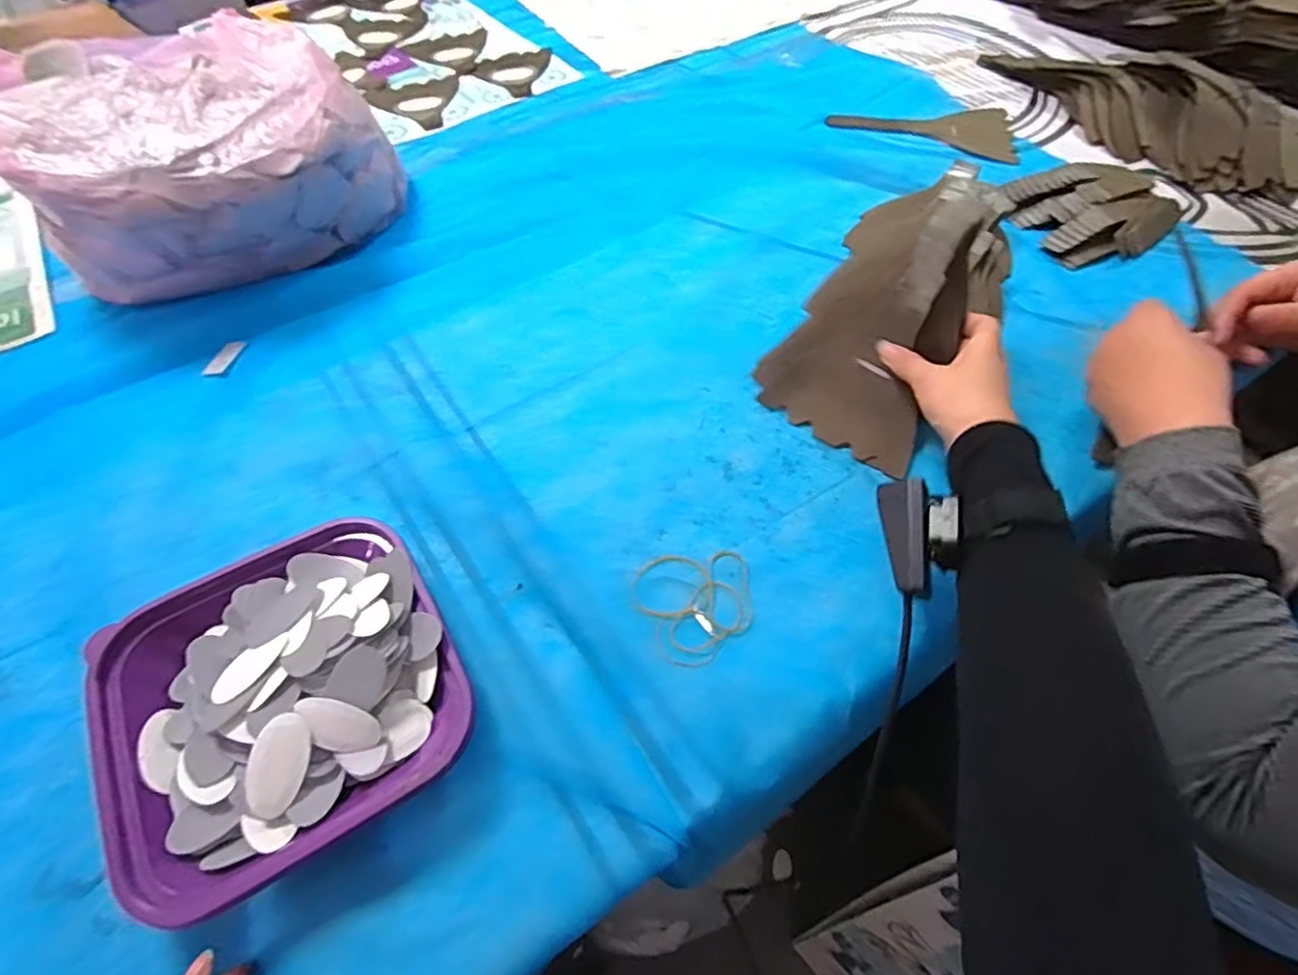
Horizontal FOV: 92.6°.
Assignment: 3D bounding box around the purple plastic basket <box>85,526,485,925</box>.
[{"bbox_3d":[-0.211,0.119,0.366,0.182,0.044,0.186,-27,61,-17],"label":"purple plastic basket"}]

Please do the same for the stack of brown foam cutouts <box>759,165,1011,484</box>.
[{"bbox_3d":[0.186,-0.138,0.480,0.136,0.046,0.218,32,105,20],"label":"stack of brown foam cutouts"}]

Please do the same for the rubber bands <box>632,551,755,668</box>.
[{"bbox_3d":[0.030,0.079,0.416,0.079,0.008,0.081,-3,57,-3],"label":"rubber bands"}]

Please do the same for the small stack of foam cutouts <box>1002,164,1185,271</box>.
[{"bbox_3d":[0.458,-0.286,0.626,0.164,0.024,0.119,-11,57,-8],"label":"small stack of foam cutouts"}]

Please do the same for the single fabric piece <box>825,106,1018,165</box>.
[{"bbox_3d":[0.323,-0.420,0.735,0.209,0.014,0.131,7,58,6],"label":"single fabric piece"}]

